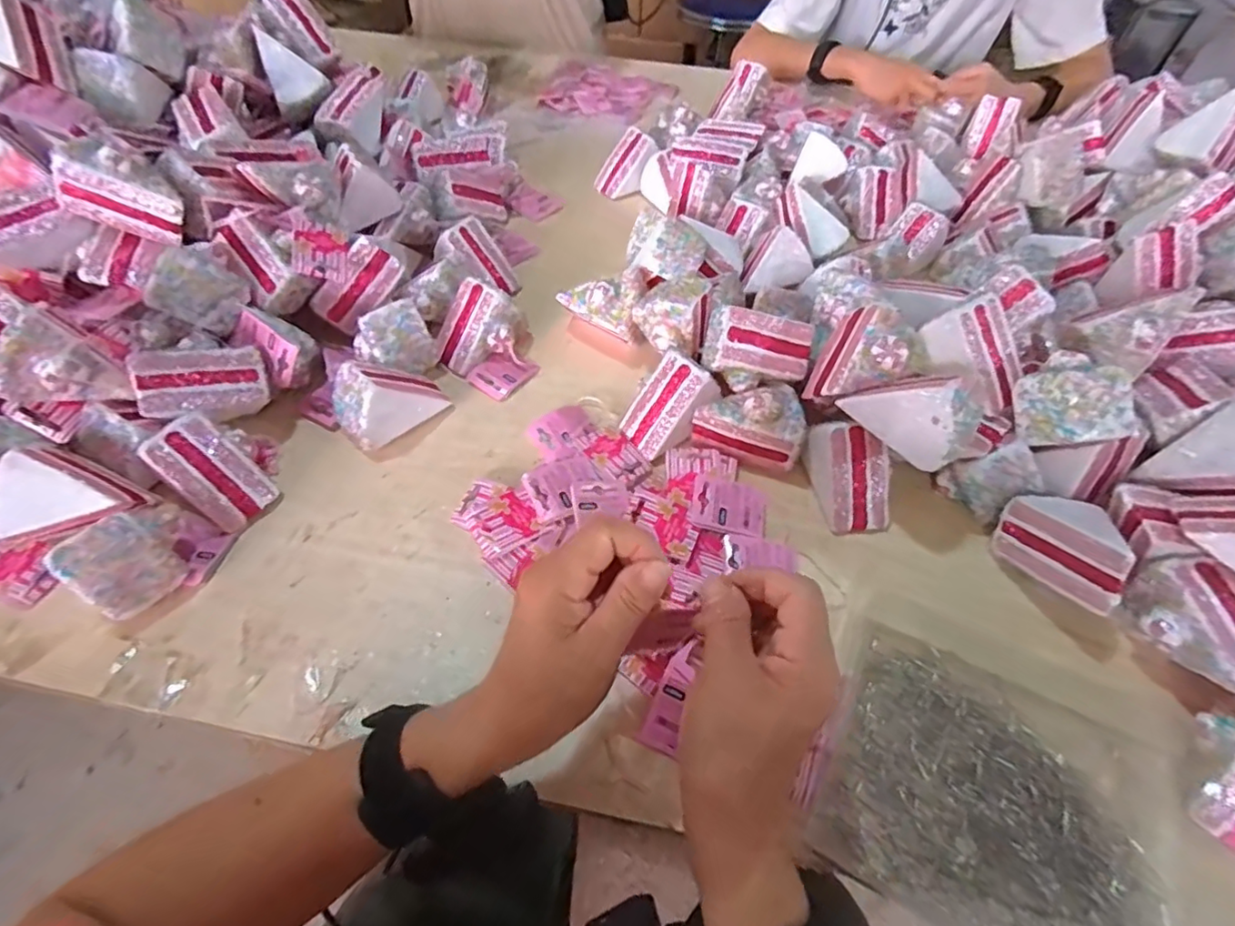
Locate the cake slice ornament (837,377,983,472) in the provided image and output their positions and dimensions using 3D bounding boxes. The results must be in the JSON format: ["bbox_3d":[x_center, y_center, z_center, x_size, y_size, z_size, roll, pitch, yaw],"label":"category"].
[{"bbox_3d":[0.220,-0.032,0.441,0.055,0.068,0.089,-26,15,-33],"label":"cake slice ornament"}]

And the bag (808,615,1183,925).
[{"bbox_3d":[0.230,0.202,0.356,0.194,0.021,0.152,24,55,15],"label":"bag"}]

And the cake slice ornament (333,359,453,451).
[{"bbox_3d":[-0.200,-0.060,0.516,0.090,0.066,0.055,-34,61,-25],"label":"cake slice ornament"}]

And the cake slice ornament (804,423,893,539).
[{"bbox_3d":[0.190,0.010,0.473,0.057,0.061,0.075,-3,53,-5],"label":"cake slice ornament"}]

